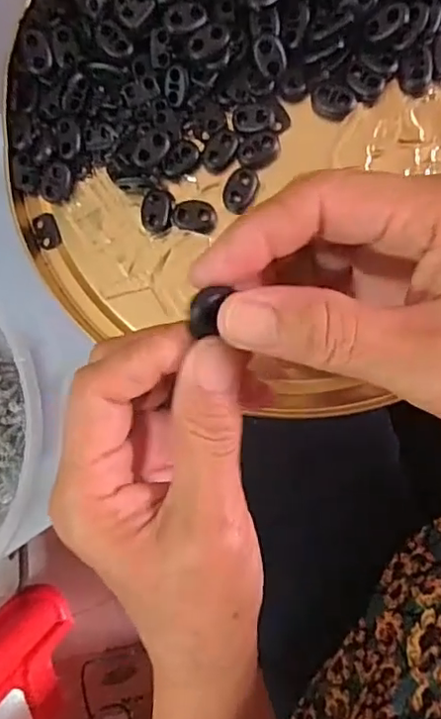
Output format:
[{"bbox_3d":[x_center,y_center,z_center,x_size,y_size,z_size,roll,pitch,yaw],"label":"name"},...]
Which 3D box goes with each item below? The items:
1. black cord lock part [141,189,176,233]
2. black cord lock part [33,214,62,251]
[{"bbox_3d":[-0.033,-0.077,0.303,0.016,0.005,0.021,3,90,9],"label":"black cord lock part"},{"bbox_3d":[-0.095,-0.070,0.318,0.014,0.004,0.020,-20,87,9],"label":"black cord lock part"}]

